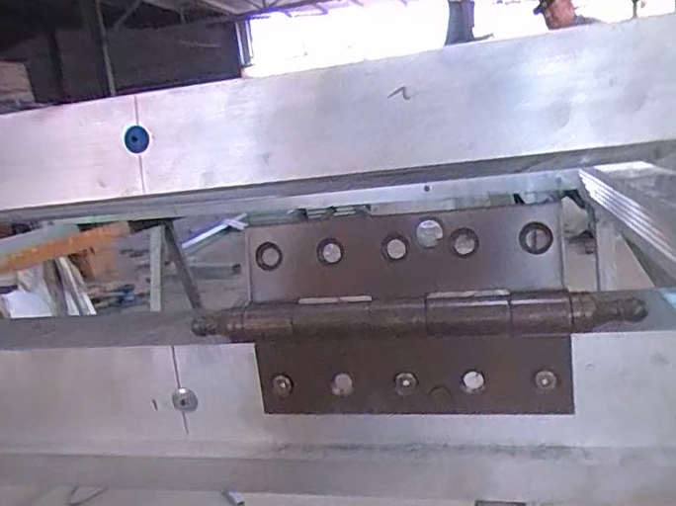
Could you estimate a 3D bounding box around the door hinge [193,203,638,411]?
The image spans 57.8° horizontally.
[{"bbox_3d":[0.031,0.030,0.285,0.178,0.090,0.015,-4,11,15],"label":"door hinge"}]

